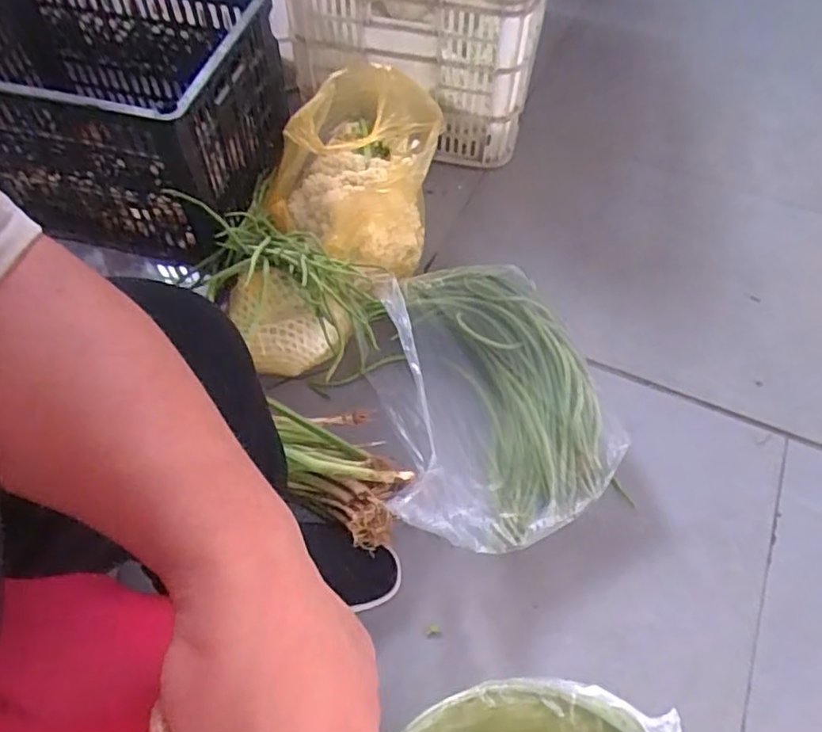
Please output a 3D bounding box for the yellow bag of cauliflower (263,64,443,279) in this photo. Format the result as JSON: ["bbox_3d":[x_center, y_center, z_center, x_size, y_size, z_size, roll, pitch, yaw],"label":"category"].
[{"bbox_3d":[-0.091,-0.290,0.910,0.242,0.215,0.182,8,58,5],"label":"yellow bag of cauliflower"}]

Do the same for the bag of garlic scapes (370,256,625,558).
[{"bbox_3d":[0.103,0.046,0.834,0.293,0.142,0.369,-7,61,-7],"label":"bag of garlic scapes"}]

